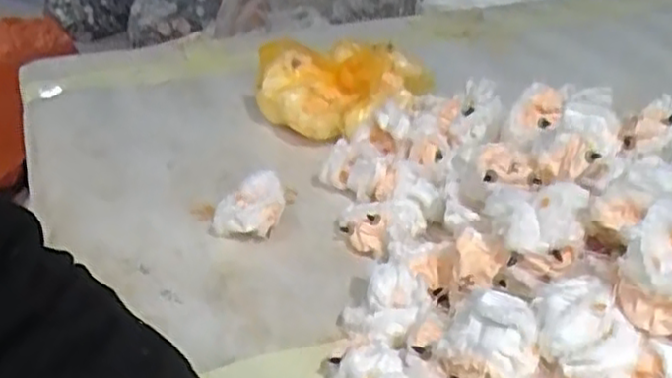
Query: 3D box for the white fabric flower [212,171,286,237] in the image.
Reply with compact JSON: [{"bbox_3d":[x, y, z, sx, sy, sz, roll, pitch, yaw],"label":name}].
[{"bbox_3d":[-0.061,0.015,0.526,0.042,0.035,0.049,23,39,29],"label":"white fabric flower"}]

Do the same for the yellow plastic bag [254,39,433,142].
[{"bbox_3d":[0.012,-0.096,0.656,0.166,0.066,0.086,-4,34,-7],"label":"yellow plastic bag"}]

